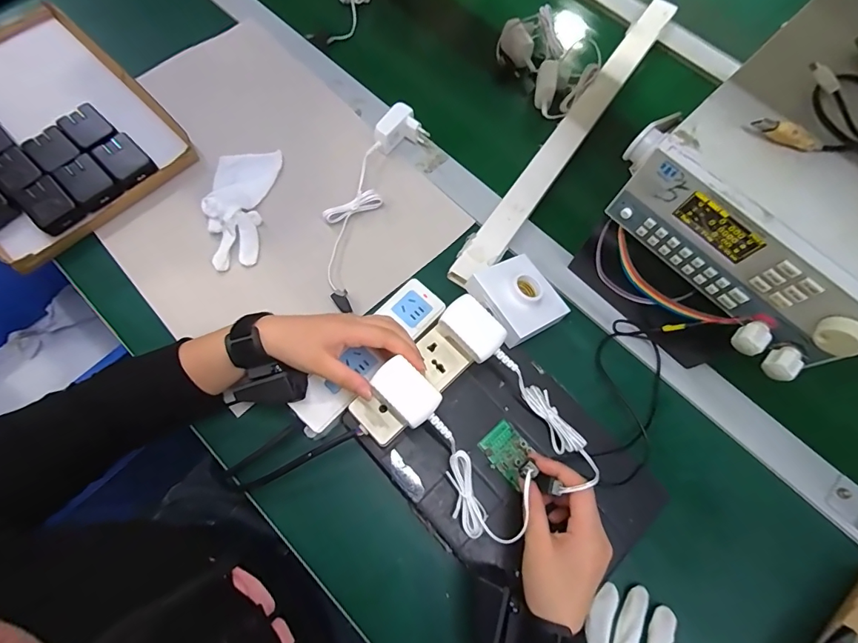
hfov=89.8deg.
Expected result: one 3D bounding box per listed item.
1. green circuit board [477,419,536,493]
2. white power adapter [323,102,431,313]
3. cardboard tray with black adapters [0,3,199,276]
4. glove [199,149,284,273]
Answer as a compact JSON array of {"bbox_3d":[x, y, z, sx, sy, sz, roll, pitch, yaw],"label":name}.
[{"bbox_3d":[0.081,0.130,0.426,0.039,0.013,0.055,-40,76,-11],"label":"green circuit board"},{"bbox_3d":[-0.080,-0.150,0.536,0.071,0.043,0.278,20,70,5],"label":"white power adapter"},{"bbox_3d":[-0.506,-0.258,0.549,0.354,0.035,0.256,43,74,13],"label":"cardboard tray with black adapters"},{"bbox_3d":[-0.238,-0.145,0.532,0.071,0.022,0.169,8,70,1],"label":"glove"}]

